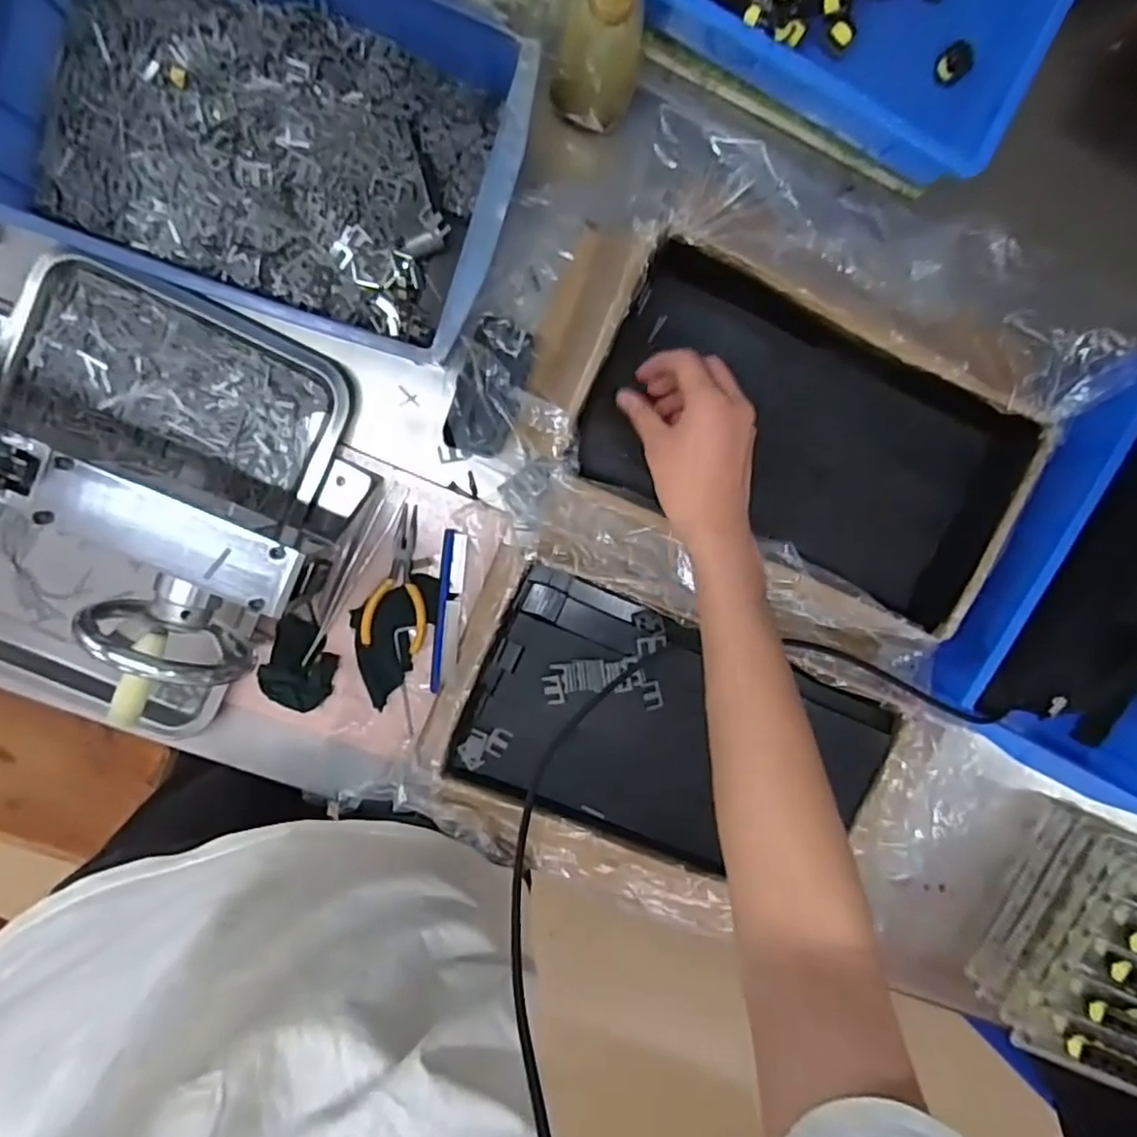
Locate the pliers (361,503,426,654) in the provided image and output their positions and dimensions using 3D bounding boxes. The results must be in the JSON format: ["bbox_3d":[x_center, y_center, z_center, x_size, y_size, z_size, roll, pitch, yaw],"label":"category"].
[{"bbox_3d":[-0.141,0.010,0.571,0.053,0.013,0.124,15,97,-6],"label":"pliers"}]

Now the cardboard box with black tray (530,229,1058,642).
[{"bbox_3d":[0.168,-0.097,0.572,0.417,0.095,0.264,20,97,-7],"label":"cardboard box with black tray"}]

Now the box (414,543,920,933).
[{"bbox_3d":[0.086,0.175,0.594,0.404,0.062,0.278,21,97,-7],"label":"box"}]

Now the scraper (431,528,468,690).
[{"bbox_3d":[-0.105,0.038,0.579,0.021,0.012,0.139,6,98,-5],"label":"scraper"}]

